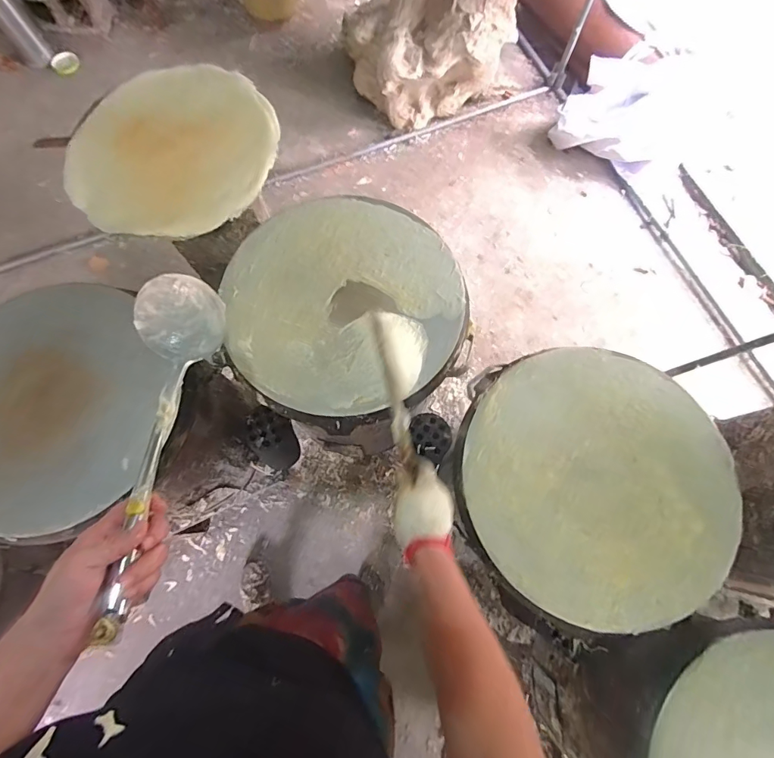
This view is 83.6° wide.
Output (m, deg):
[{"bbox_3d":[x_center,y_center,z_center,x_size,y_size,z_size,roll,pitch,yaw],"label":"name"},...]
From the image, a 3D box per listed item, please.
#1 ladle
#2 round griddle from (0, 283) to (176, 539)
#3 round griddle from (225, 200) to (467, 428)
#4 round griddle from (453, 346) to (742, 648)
[{"bbox_3d":[-0.227,0.055,0.418,0.087,0.063,0.336,0,64,0],"label":"ladle"},{"bbox_3d":[-0.526,0.031,0.645,0.330,0.085,0.353,0,72,0],"label":"round griddle"},{"bbox_3d":[-0.062,-0.126,0.702,0.374,0.033,0.390,0,72,0],"label":"round griddle"},{"bbox_3d":[0.300,0.147,0.624,0.382,0.034,0.392,0,72,0],"label":"round griddle"}]

